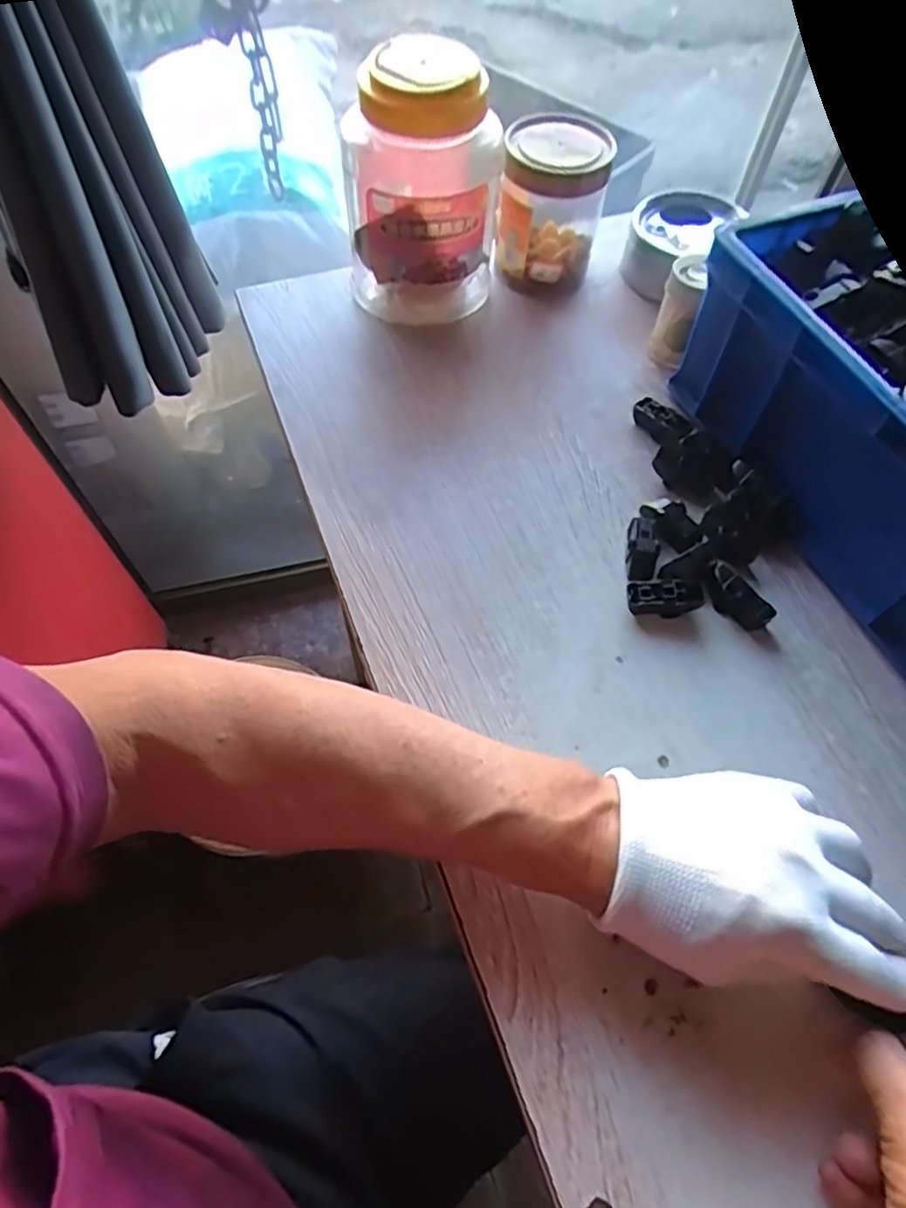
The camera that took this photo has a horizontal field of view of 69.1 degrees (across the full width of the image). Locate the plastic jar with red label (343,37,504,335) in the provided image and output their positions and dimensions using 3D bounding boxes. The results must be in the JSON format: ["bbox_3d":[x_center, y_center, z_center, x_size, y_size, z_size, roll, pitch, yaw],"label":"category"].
[{"bbox_3d":[-0.025,-0.309,0.500,0.114,0.184,0.108,1,60,-1],"label":"plastic jar with red label"}]

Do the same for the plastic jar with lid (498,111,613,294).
[{"bbox_3d":[0.082,-0.330,0.553,0.084,0.117,0.072,8,60,2],"label":"plastic jar with lid"}]

